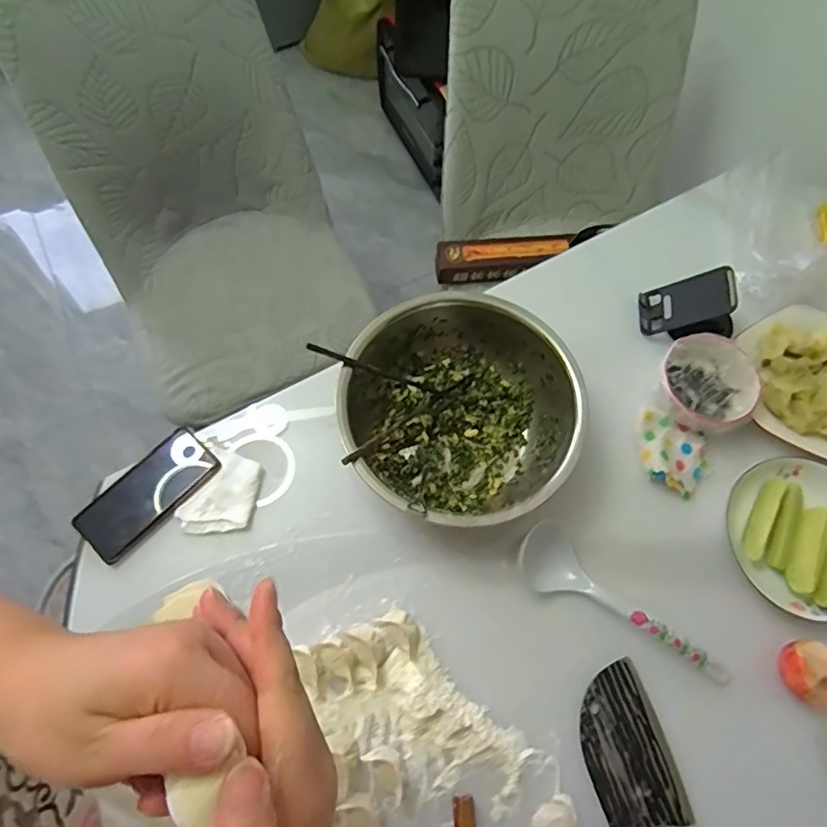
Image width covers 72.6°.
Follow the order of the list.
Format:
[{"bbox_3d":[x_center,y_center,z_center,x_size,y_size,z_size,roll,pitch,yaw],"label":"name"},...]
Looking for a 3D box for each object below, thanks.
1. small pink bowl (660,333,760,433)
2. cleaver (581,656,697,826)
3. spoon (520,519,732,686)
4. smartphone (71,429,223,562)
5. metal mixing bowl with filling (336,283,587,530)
[{"bbox_3d":[0.352,-0.037,0.684,0.110,0.052,0.115,0,70,0],"label":"small pink bowl"},{"bbox_3d":[0.229,0.377,0.547,0.086,0.019,0.235,-15,70,-6],"label":"cleaver"},{"bbox_3d":[0.221,0.219,0.603,0.249,0.029,0.069,40,74,13],"label":"spoon"},{"bbox_3d":[-0.306,0.091,0.650,0.161,0.016,0.076,-43,76,-14],"label":"smartphone"},{"bbox_3d":[0.050,-0.001,0.643,0.247,0.094,0.257,0,70,0],"label":"metal mixing bowl with filling"}]

